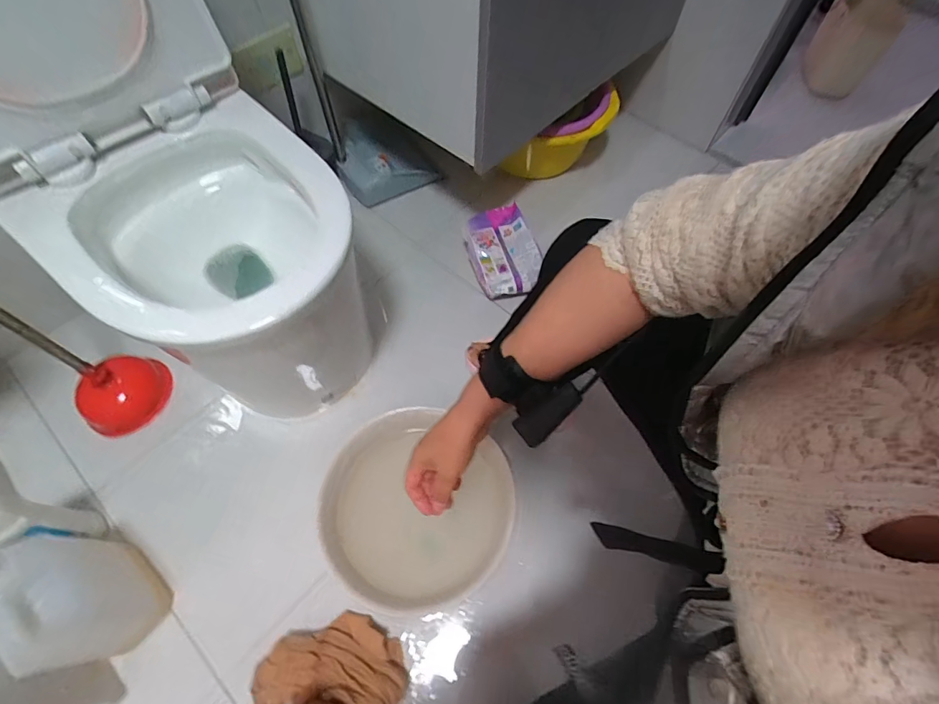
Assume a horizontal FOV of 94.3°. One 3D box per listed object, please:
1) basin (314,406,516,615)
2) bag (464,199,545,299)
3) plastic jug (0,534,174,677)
[{"bbox_3d":[-0.083,0.256,0.714,0.290,0.094,0.298,0,62,-1],"label":"basin"},{"bbox_3d":[0.073,-0.226,0.984,0.148,0.060,0.212,-13,63,-8],"label":"bag"},{"bbox_3d":[-0.548,0.337,0.597,0.161,0.222,0.098,38,68,18],"label":"plastic jug"}]

